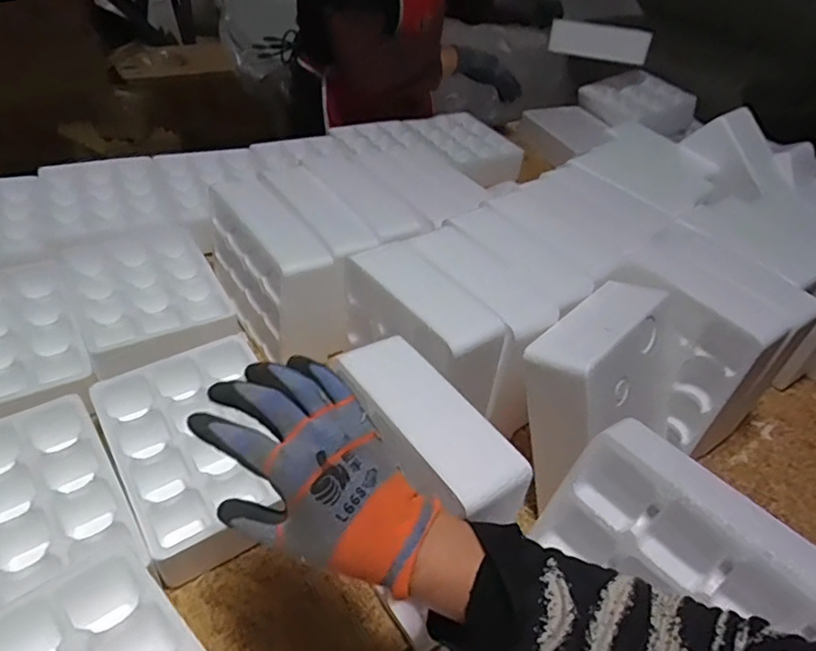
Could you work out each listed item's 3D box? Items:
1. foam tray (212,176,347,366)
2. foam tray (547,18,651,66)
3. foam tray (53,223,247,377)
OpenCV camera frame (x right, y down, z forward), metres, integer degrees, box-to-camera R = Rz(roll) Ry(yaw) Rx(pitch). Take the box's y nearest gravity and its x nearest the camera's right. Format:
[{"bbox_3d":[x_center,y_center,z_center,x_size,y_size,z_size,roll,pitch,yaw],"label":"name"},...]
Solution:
[{"bbox_3d":[-0.195,-0.079,0.789,0.090,0.166,0.263,-23,50,-29],"label":"foam tray"},{"bbox_3d":[0.460,-0.686,1.390,0.250,0.087,0.018,28,64,30],"label":"foam tray"},{"bbox_3d":[-0.370,-0.046,0.813,0.184,0.036,0.258,-21,49,-27],"label":"foam tray"}]

